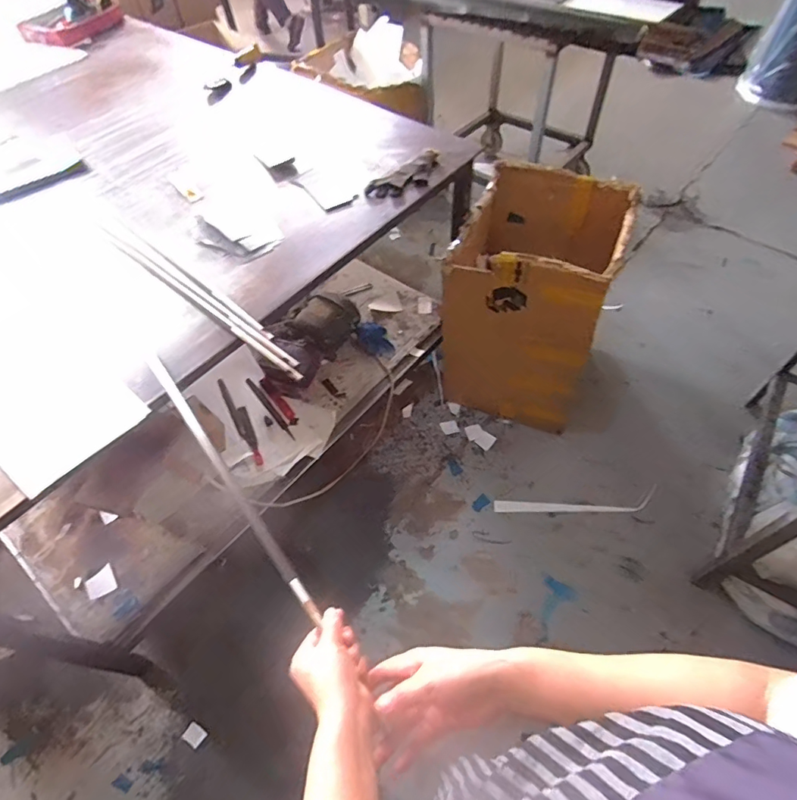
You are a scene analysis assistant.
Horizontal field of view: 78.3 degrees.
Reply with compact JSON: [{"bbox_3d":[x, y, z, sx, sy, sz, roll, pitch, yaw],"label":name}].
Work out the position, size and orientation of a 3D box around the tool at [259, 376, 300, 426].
[{"bbox_3d":[-0.377,0.004,1.549,0.031,0.017,0.211,-33,60,-19],"label":"tool"}]

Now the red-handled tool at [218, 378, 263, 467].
[{"bbox_3d":[-0.489,0.067,1.525,0.048,0.026,0.357,-24,57,-13],"label":"red-handled tool"}]

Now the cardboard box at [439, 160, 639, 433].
[{"bbox_3d":[0.419,-0.332,1.584,0.449,0.650,0.484,16,58,14],"label":"cardboard box"}]

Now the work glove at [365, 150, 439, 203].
[{"bbox_3d":[0.022,-0.547,1.206,0.099,0.033,0.229,34,63,23],"label":"work glove"}]

